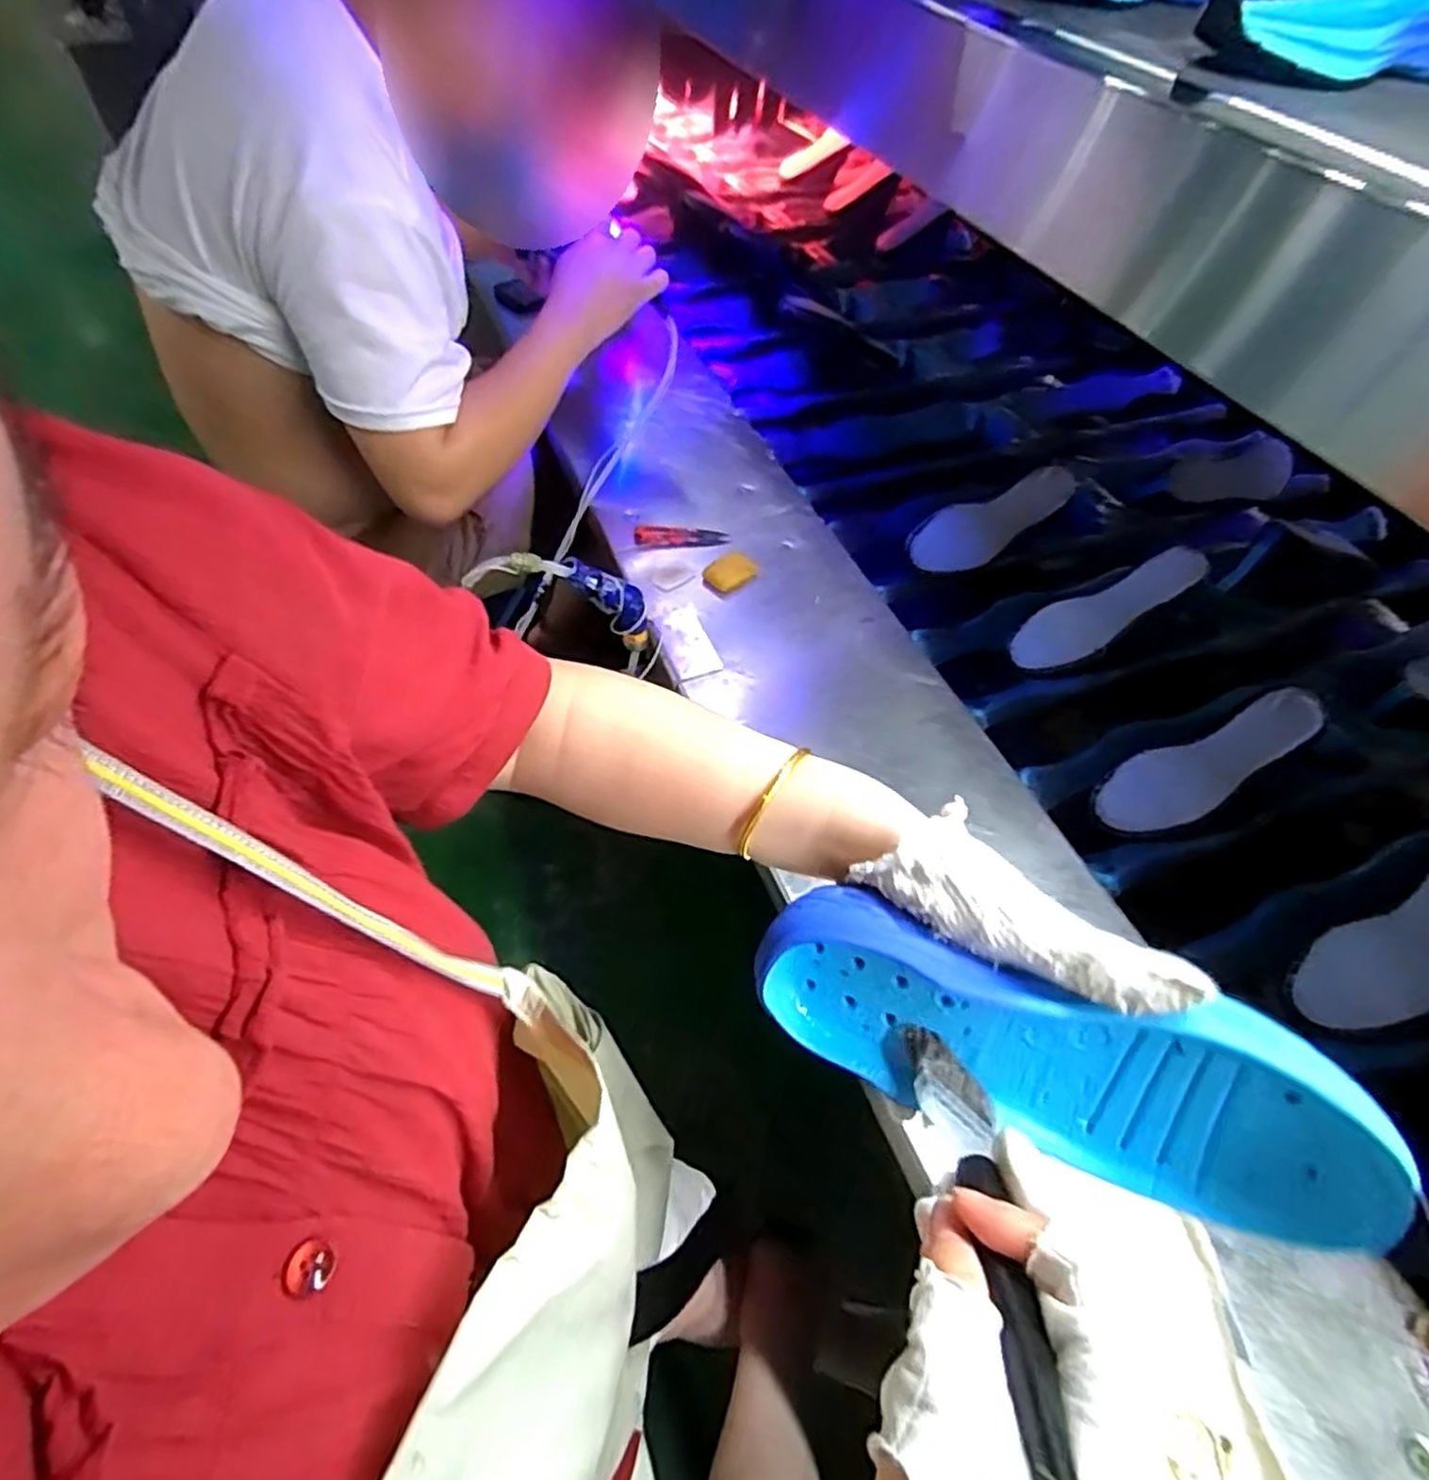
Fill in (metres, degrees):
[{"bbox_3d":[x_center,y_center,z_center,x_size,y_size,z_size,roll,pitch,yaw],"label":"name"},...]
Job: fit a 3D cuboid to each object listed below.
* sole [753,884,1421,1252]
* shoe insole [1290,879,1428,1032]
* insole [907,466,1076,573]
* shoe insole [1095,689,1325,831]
[{"bbox_3d":[0.130,0.122,0.297,0.222,0.087,0.043,17,30,21],"label":"sole"},{"bbox_3d":[0.540,0.152,0.566,0.206,0.012,0.068,-34,50,-6],"label":"shoe insole"},{"bbox_3d":[0.317,-0.245,0.837,0.198,0.069,0.012,-24,9,-1],"label":"insole"},{"bbox_3d":[0.445,0.020,0.658,0.197,0.023,0.065,-32,46,8],"label":"shoe insole"}]

